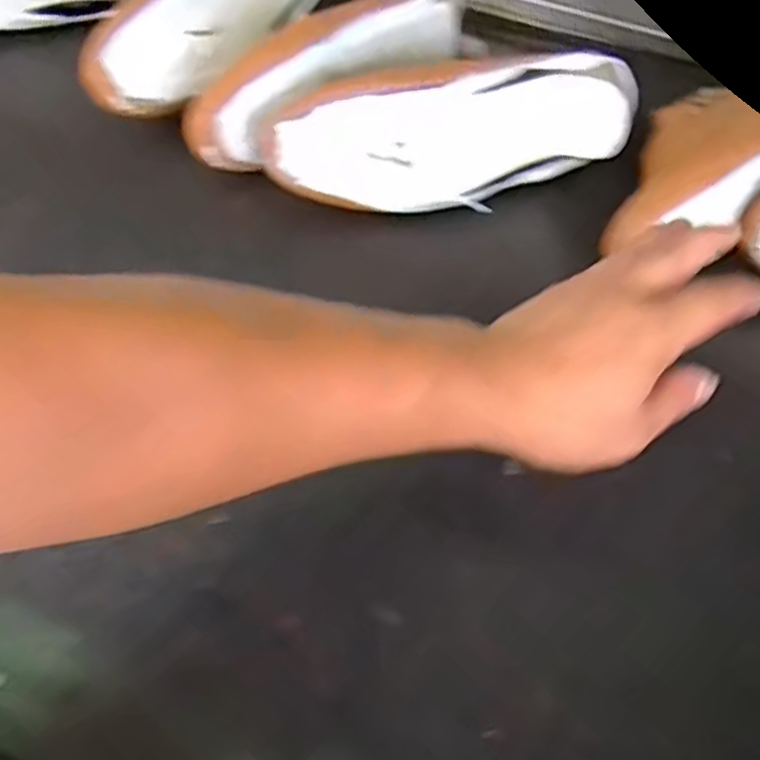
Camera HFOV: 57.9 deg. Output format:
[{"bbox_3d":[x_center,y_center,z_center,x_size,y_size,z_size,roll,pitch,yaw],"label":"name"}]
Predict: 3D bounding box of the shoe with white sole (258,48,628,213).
[{"bbox_3d":[0.055,-0.175,0.481,0.259,0.075,0.073,-9,56,-11],"label":"shoe with white sole"}]

